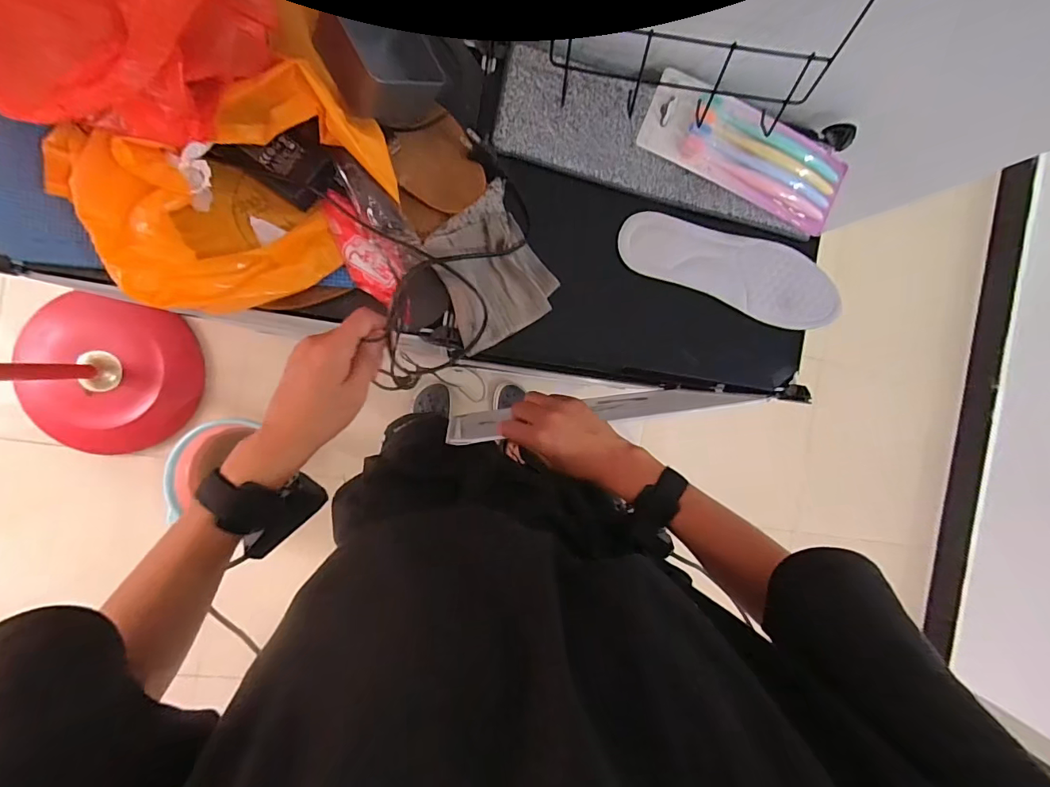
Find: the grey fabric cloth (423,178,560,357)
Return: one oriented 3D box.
[{"bbox_3d":[-0.036,-0.120,0.461,0.116,0.029,0.126,-36,98,-6],"label":"grey fabric cloth"}]

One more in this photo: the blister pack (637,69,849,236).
[{"bbox_3d":[0.244,-0.265,0.510,0.234,0.019,0.090,19,90,-10],"label":"blister pack"}]

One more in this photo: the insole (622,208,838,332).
[{"bbox_3d":[0.233,-0.141,0.523,0.259,0.022,0.080,18,90,-10],"label":"insole"}]

